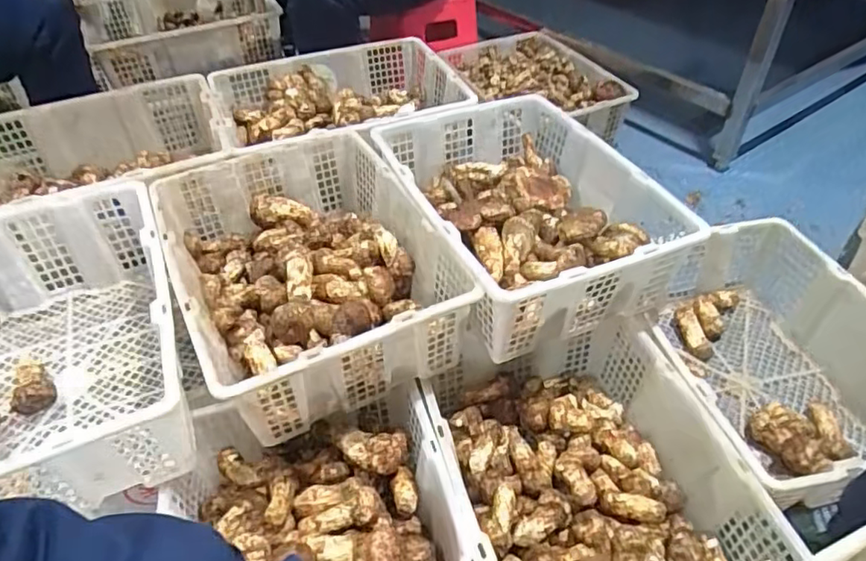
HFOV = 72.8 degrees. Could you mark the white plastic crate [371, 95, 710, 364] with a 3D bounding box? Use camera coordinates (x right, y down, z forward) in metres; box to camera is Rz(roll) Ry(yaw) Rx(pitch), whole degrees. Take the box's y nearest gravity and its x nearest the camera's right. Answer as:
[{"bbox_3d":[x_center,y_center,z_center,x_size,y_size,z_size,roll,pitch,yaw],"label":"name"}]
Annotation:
[{"bbox_3d":[0.152,-0.119,0.979,0.365,0.156,0.478,-17,46,-15],"label":"white plastic crate"}]

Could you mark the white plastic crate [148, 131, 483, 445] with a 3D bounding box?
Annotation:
[{"bbox_3d":[-0.187,-0.017,0.887,0.351,0.157,0.457,-20,47,-18],"label":"white plastic crate"}]

